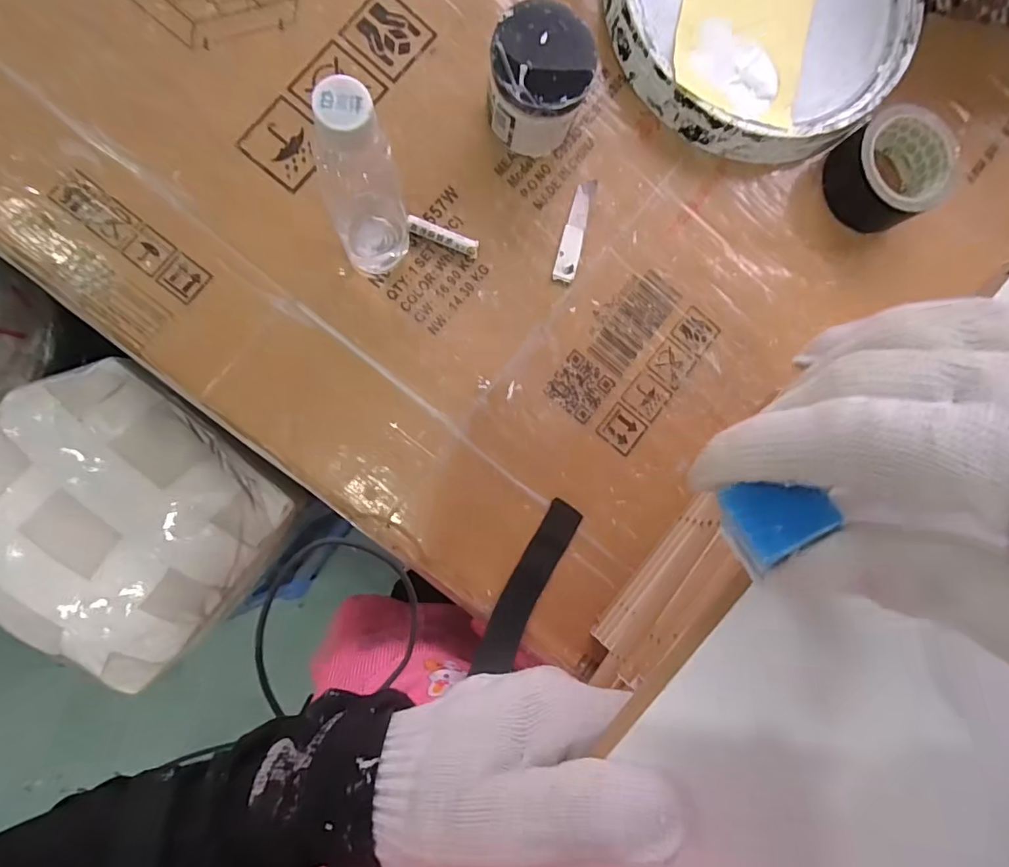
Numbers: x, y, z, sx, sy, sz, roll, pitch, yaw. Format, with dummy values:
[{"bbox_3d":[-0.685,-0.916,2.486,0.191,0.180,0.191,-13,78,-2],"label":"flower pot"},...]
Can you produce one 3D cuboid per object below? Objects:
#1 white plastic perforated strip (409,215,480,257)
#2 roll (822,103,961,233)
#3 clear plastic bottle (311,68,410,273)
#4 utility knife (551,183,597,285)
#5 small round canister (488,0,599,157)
[{"bbox_3d":[-0.053,-0.173,0.458,0.062,0.015,0.015,20,88,-7],"label":"white plastic perforated strip"},{"bbox_3d":[0.362,-0.247,0.492,0.100,0.050,0.096,-37,95,-6],"label":"roll"},{"bbox_3d":[-0.095,-0.163,0.360,0.051,0.180,0.051,-12,92,-7],"label":"clear plastic bottle"},{"bbox_3d":[0.064,-0.186,0.480,0.021,0.004,0.096,13,89,-7],"label":"utility knife"},{"bbox_3d":[0.027,-0.293,0.441,0.080,0.080,0.079,0,90,-7],"label":"small round canister"}]

